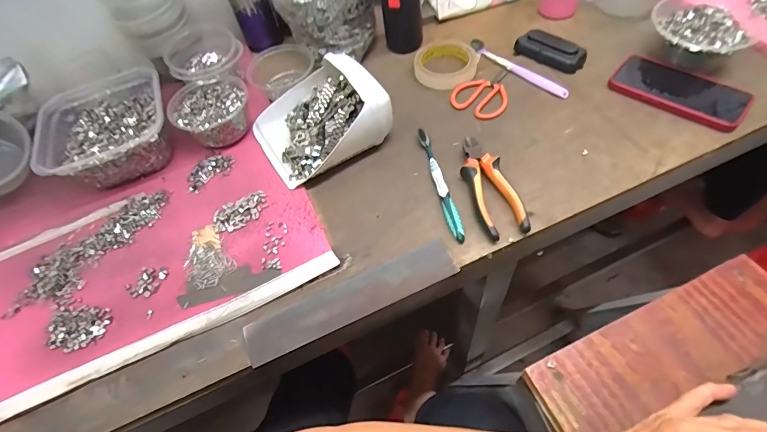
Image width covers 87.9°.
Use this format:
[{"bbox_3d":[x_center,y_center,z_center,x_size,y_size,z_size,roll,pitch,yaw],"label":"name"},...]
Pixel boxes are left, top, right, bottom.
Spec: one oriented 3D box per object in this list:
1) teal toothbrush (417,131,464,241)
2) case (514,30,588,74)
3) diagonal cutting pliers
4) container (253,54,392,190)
[{"bbox_3d":[0.073,-0.045,0.521,0.016,0.012,0.178,-14,56,-1],"label":"teal toothbrush"},{"bbox_3d":[0.264,-0.262,0.628,0.107,0.020,0.051,35,67,26],"label":"case"},{"bbox_3d":[0.132,-0.039,0.506,0.051,0.027,0.149,-15,56,-2],"label":"diagonal cutting pliers"},{"bbox_3d":[-0.093,-0.143,0.557,0.173,0.076,0.160,-29,60,-12],"label":"container"}]

